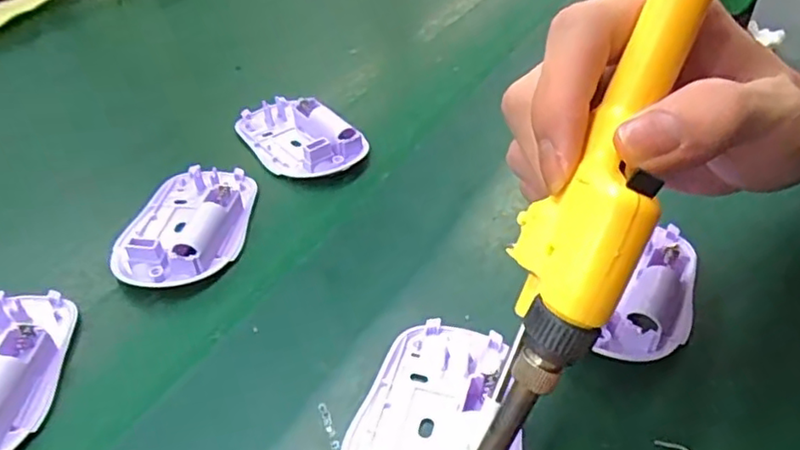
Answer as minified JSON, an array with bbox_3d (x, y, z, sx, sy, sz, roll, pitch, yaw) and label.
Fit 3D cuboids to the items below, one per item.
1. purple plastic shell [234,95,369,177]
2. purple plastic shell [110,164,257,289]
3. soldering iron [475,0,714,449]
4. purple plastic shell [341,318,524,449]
[{"bbox_3d":[-0.062,-0.056,0.390,0.085,0.018,0.048,34,50,31],"label":"purple plastic shell"},{"bbox_3d":[-0.110,-0.004,0.329,0.060,0.016,0.091,1,42,-2],"label":"purple plastic shell"},{"bbox_3d":[0.062,-0.029,0.176,0.034,0.230,0.023,23,2,24],"label":"soldering iron"},{"bbox_3d":[0.015,0.074,0.235,0.061,0.016,0.095,14,43,12],"label":"purple plastic shell"}]

